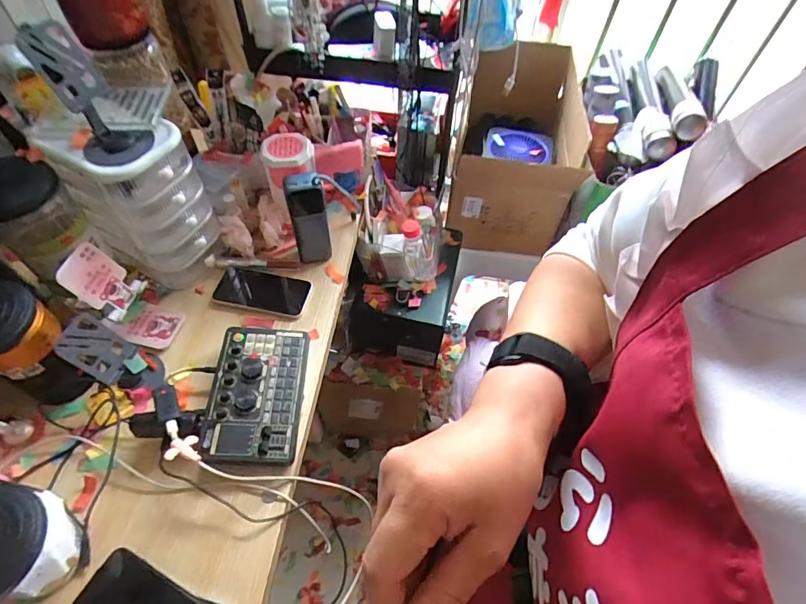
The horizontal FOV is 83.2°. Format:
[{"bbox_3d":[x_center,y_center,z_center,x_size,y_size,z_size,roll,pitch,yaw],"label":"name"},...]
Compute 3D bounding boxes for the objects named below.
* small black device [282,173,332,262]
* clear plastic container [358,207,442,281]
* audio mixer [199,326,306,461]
[{"bbox_3d":[-0.145,-0.124,0.703,0.054,0.164,0.031,-9,56,-8],"label":"small black device"},{"bbox_3d":[-0.002,-0.112,0.891,0.152,0.119,0.118,4,55,0],"label":"clear plastic container"},{"bbox_3d":[-0.193,0.121,0.608,0.115,0.037,0.189,-1,55,-3],"label":"audio mixer"}]

